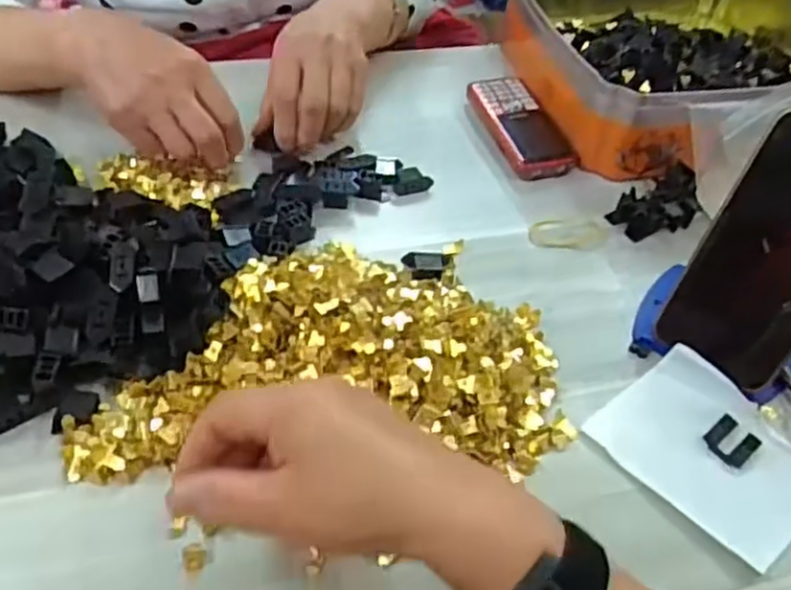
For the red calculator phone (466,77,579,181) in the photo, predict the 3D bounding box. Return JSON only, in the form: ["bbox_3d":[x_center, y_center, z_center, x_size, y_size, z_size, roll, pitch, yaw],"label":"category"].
[{"bbox_3d":[0.110,-0.143,0.624,0.058,0.022,0.122,-12,49,-17],"label":"red calculator phone"}]

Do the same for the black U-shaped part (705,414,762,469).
[{"bbox_3d":[0.196,0.085,0.425,0.027,0.007,0.024,-32,58,-31],"label":"black U-shaped part"}]

